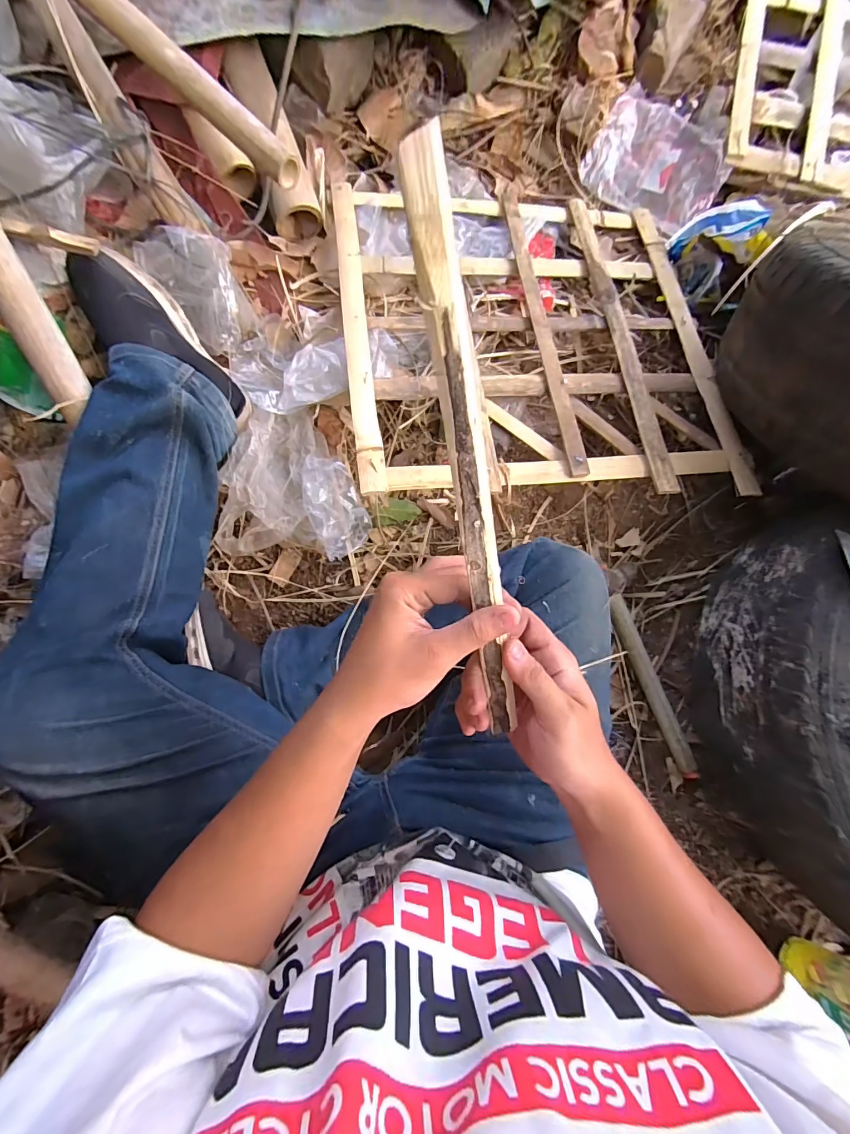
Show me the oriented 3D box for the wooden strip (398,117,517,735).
[{"bbox_3d":[0.027,-0.040,0.238,0.022,0.008,0.311,-13,110,-6],"label":"wooden strip"}]

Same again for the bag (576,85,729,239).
[{"bbox_3d":[0.380,-0.657,0.700,0.209,0.057,0.161,36,81,0],"label":"bag"}]

